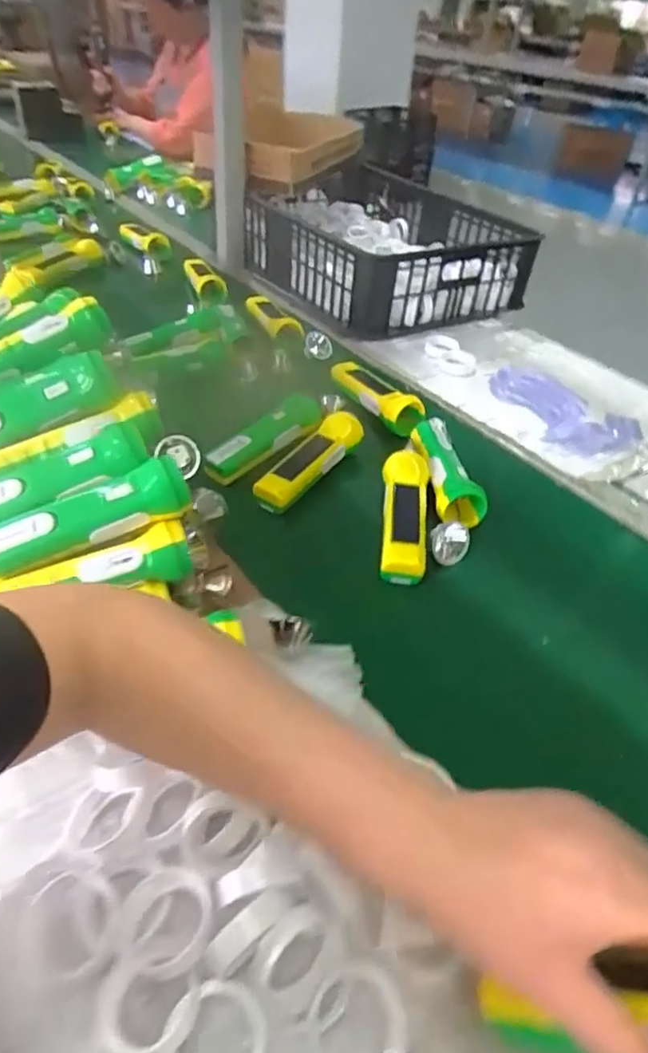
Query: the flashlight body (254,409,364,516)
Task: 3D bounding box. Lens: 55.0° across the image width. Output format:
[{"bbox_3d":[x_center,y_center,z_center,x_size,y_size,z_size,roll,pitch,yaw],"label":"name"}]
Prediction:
[{"bbox_3d":[-0.017,-0.082,0.713,0.064,0.041,0.178,29,46,26],"label":"flashlight body"}]

